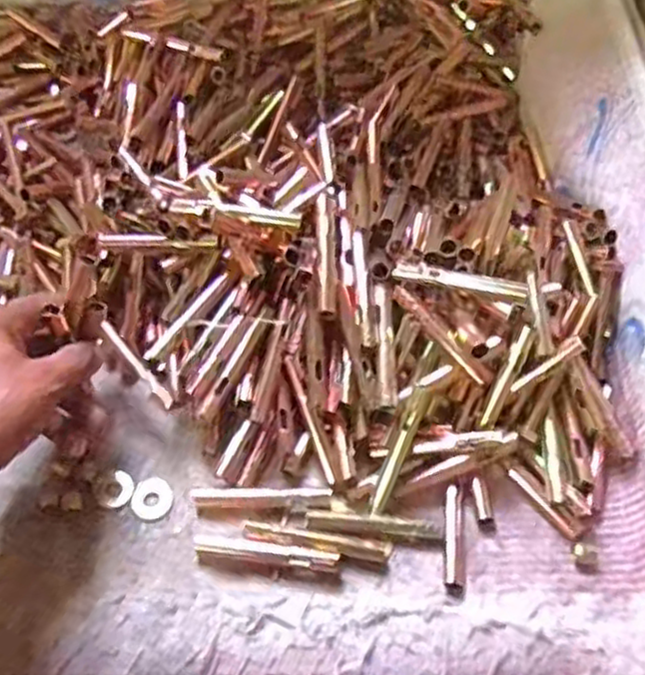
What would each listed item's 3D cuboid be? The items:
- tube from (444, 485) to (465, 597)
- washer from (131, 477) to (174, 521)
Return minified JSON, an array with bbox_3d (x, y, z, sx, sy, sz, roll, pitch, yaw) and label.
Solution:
[{"bbox_3d":[0.079,0.121,0.440,0.013,0.008,0.064,6,56,-1],"label":"tube"},{"bbox_3d":[-0.106,0.099,0.454,0.024,0.004,0.026,2,56,-4],"label":"washer"}]

